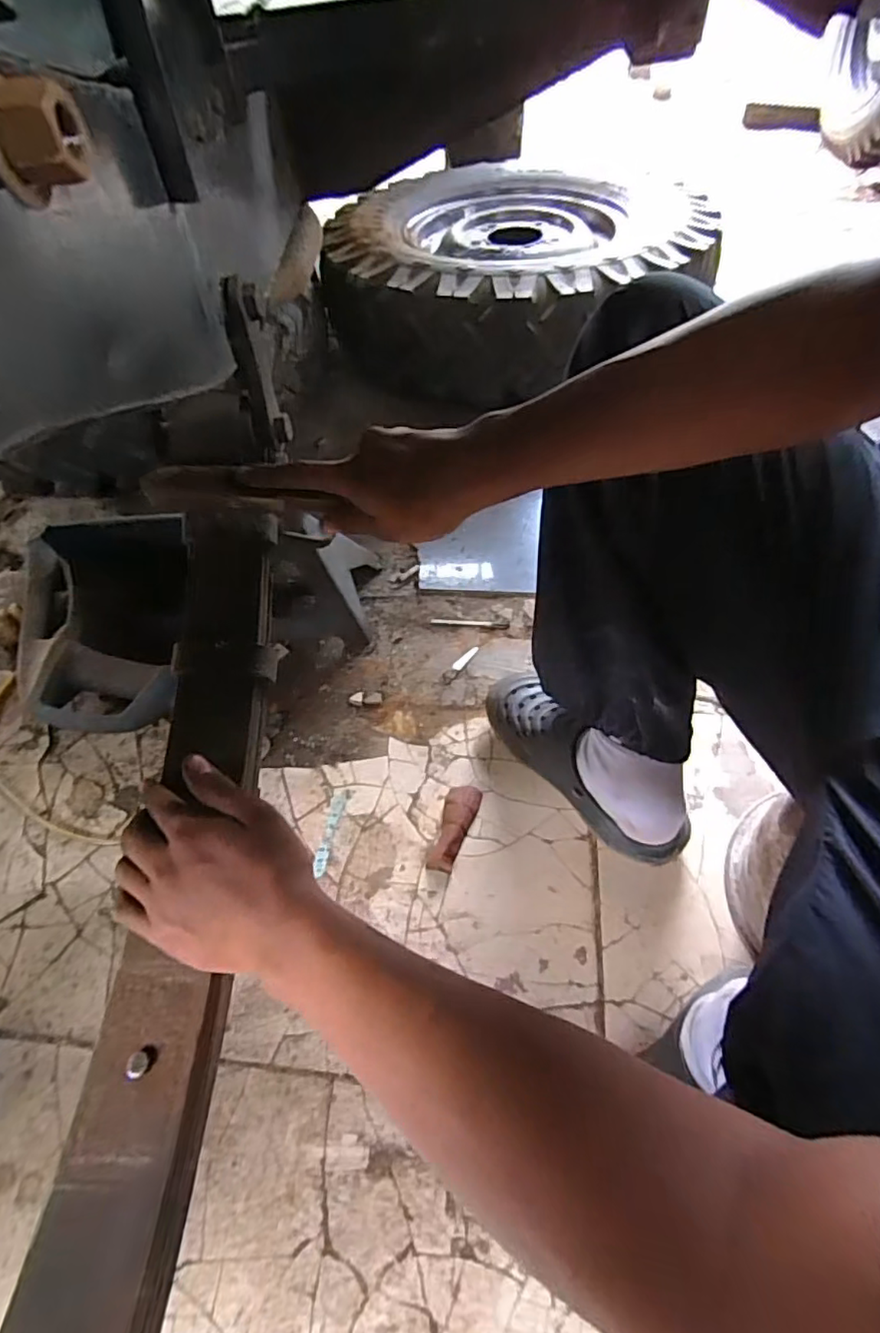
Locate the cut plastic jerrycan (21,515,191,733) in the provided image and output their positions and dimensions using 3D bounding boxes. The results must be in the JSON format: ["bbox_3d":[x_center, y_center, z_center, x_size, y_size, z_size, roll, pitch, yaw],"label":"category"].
[{"bbox_3d":[-0.437,-0.058,0.795,0.193,0.131,0.293,-11,55,-4],"label":"cut plastic jerrycan"}]

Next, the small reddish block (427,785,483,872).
[{"bbox_3d":[0.017,0.182,0.681,0.038,0.019,0.107,12,57,12],"label":"small reddish block"}]

